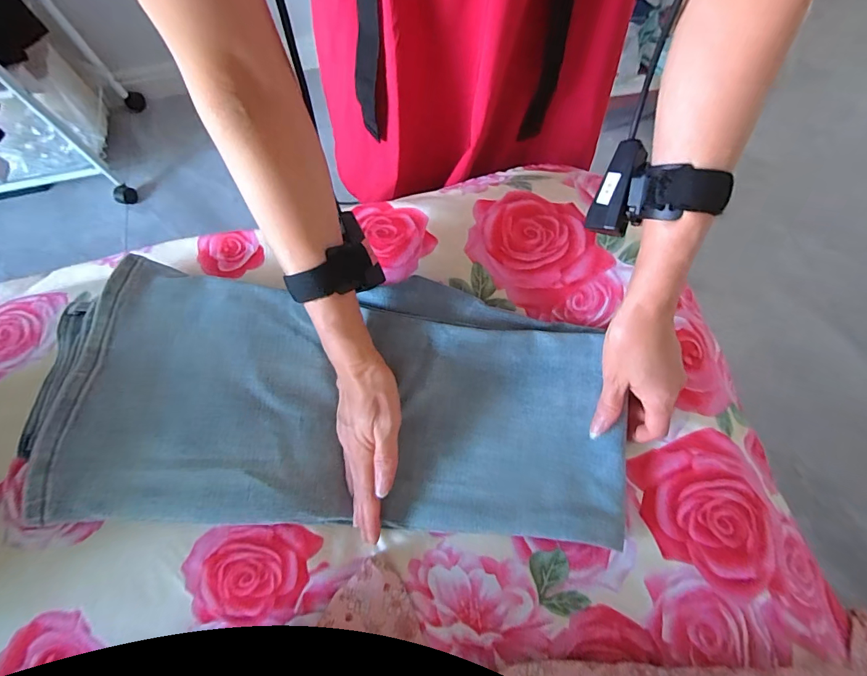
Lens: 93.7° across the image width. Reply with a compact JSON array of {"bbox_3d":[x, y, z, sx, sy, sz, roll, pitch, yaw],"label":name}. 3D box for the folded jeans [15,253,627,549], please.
[{"bbox_3d":[-0.086,0.053,0.367,0.500,0.044,0.219,5,72,0],"label":"folded jeans"}]

